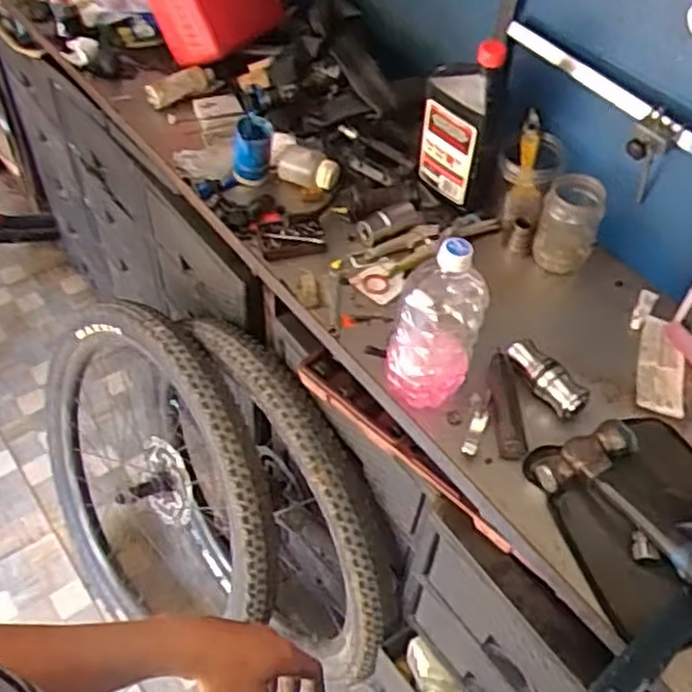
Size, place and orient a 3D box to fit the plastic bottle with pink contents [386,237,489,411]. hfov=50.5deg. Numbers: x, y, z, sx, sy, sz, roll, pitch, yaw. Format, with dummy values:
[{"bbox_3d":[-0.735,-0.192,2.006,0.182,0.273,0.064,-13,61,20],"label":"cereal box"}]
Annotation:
[{"bbox_3d":[0.097,-0.022,0.781,0.086,0.219,0.082,15,51,9],"label":"plastic bottle with pink contents"}]

